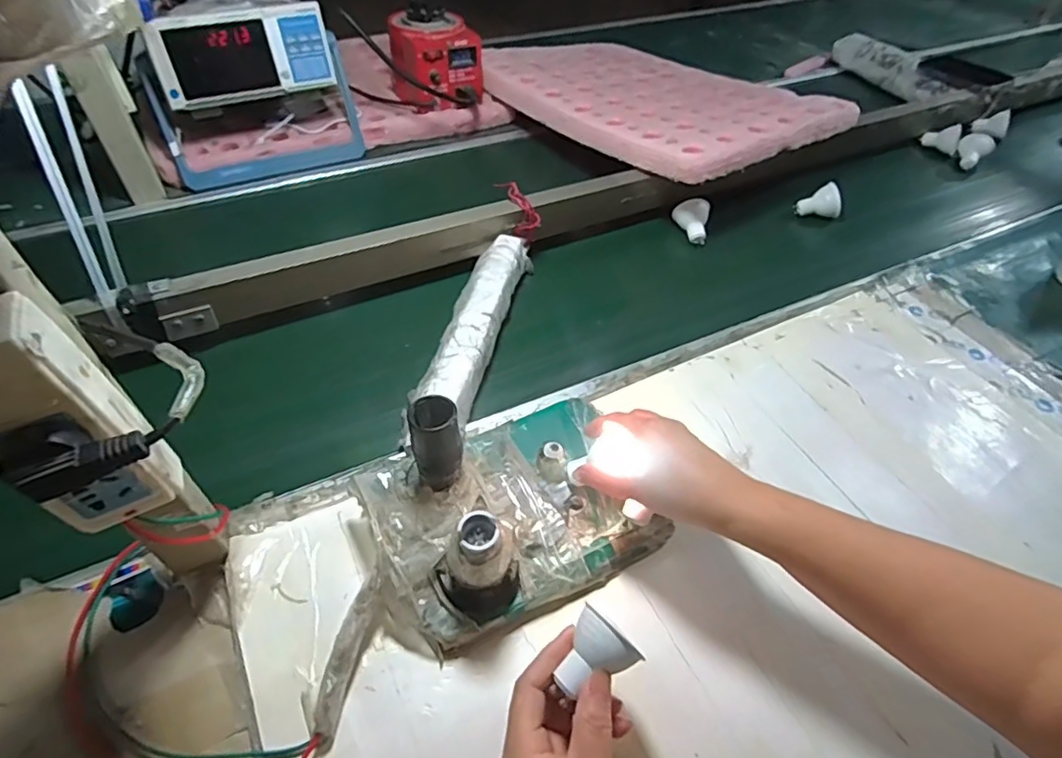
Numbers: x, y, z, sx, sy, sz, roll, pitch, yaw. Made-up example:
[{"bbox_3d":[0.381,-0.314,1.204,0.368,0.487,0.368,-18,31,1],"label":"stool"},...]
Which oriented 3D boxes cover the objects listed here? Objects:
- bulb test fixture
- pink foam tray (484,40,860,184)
[{"bbox_3d":[-0.012,0.087,0.457,0.231,0.093,0.163,-23,52,-22],"label":"bulb test fixture"},{"bbox_3d":[0.181,-0.447,0.914,0.350,0.035,0.505,-27,49,-25],"label":"pink foam tray"}]

